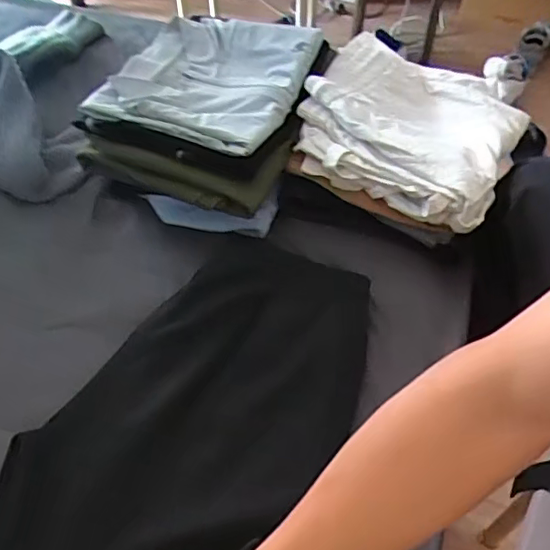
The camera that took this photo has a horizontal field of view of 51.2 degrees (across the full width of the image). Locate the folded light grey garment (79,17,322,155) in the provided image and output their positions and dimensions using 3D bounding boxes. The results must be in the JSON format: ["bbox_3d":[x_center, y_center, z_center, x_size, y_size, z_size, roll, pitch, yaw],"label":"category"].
[{"bbox_3d":[-0.091,-0.275,0.780,0.248,0.045,0.255,19,53,15],"label":"folded light grey garment"}]

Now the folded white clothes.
[{"bbox_3d":[0.183,-0.209,0.774,0.274,0.070,0.296,24,55,18],"label":"folded white clothes"}]

